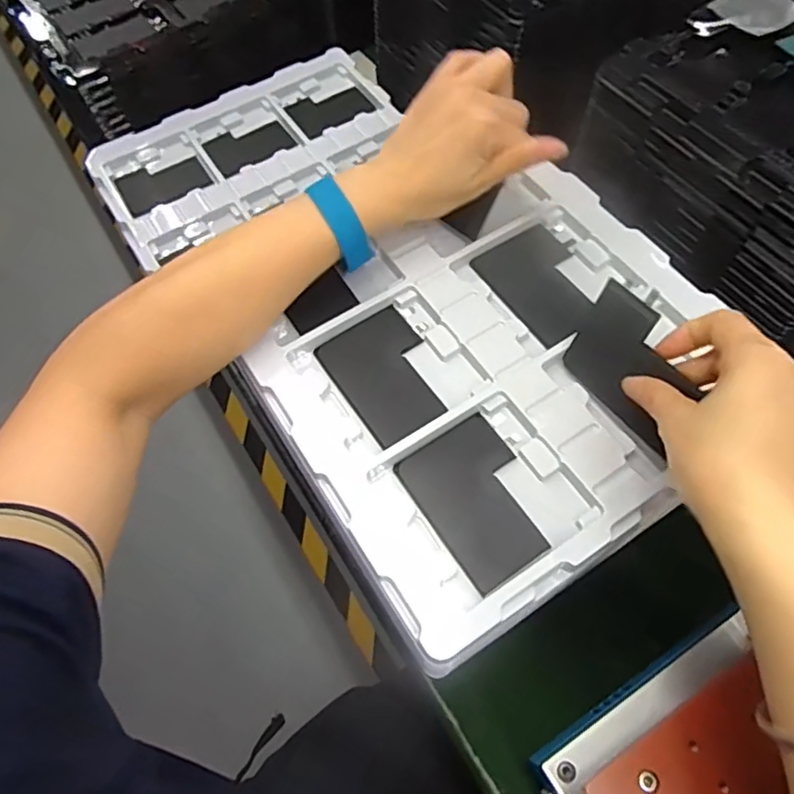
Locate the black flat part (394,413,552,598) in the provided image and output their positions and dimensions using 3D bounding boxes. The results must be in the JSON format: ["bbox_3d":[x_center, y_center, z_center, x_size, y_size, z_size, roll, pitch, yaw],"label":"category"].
[{"bbox_3d":[0.048,0.059,0.341,0.064,0.004,0.089,-31,65,-13],"label":"black flat part"}]

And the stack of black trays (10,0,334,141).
[{"bbox_3d":[-0.259,-0.435,0.692,0.284,0.077,0.239,-33,66,-14],"label":"stack of black trays"}]

